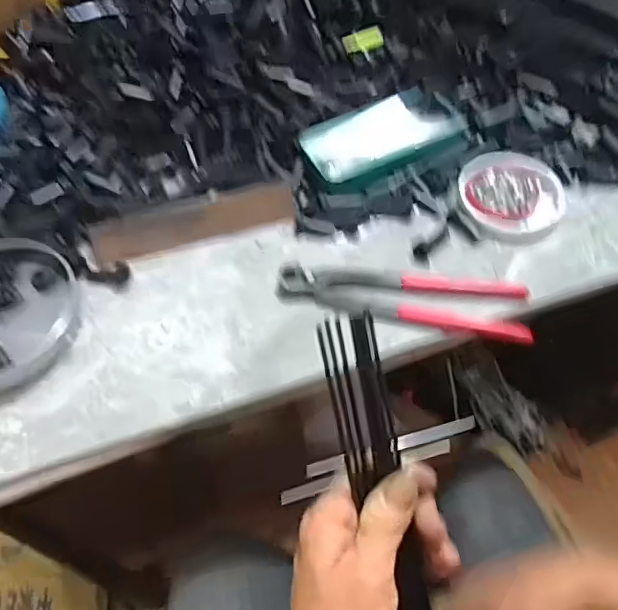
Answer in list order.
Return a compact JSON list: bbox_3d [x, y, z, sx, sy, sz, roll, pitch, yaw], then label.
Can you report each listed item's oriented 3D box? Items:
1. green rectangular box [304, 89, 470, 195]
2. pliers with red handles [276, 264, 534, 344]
[{"bbox_3d":[0.070,-0.159,0.545,0.151,0.025,0.083,-22,56,-12],"label":"green rectangular box"},{"bbox_3d":[0.072,-0.004,0.452,0.196,0.013,0.049,8,56,9],"label":"pliers with red handles"}]

